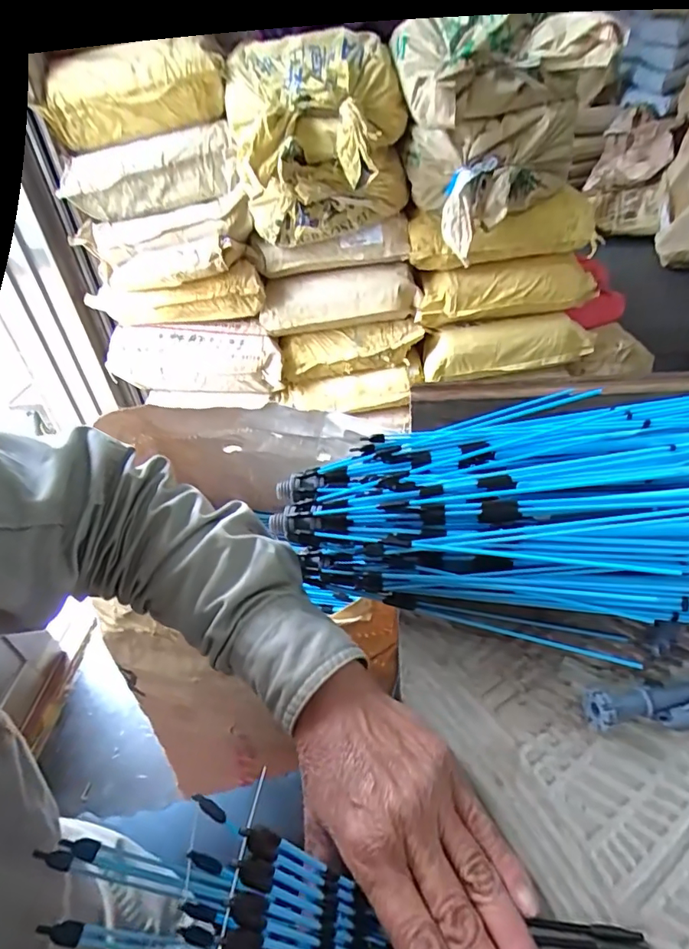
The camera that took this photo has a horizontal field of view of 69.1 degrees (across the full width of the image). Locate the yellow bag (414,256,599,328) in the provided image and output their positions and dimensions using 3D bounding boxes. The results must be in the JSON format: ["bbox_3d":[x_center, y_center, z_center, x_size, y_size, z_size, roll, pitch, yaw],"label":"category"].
[{"bbox_3d":[0.414,-0.460,1.294,0.435,0.142,0.118,0,39,7],"label":"yellow bag"}]

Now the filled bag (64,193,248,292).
[{"bbox_3d":[-0.427,-0.555,1.218,0.418,0.154,0.129,-3,39,3],"label":"filled bag"}]

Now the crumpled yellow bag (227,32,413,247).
[{"bbox_3d":[-0.048,-0.710,1.092,0.374,0.357,0.207,-9,39,-4],"label":"crumpled yellow bag"}]

